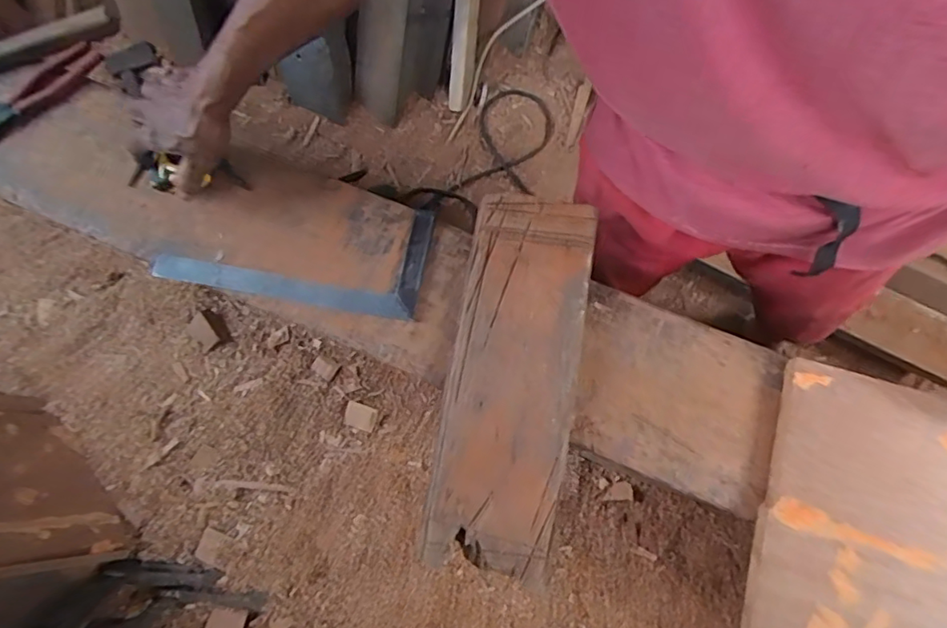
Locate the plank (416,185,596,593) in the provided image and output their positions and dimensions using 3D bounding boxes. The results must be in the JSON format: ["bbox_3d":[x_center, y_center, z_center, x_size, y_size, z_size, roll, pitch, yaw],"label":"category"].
[{"bbox_3d":[0.040,0.056,0.588,0.131,0.027,0.385,11,73,1],"label":"plank"}]

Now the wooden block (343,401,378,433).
[{"bbox_3d":[-0.167,0.150,0.832,0.048,0.007,0.034,19,73,3],"label":"wooden block"}]

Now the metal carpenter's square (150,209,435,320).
[{"bbox_3d":[-0.200,-0.078,0.650,0.294,0.012,0.127,9,73,1],"label":"metal carpenter's square"}]

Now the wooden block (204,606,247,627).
[{"bbox_3d":[-0.344,0.430,0.786,0.048,0.012,0.044,14,73,2],"label":"wooden block"}]

